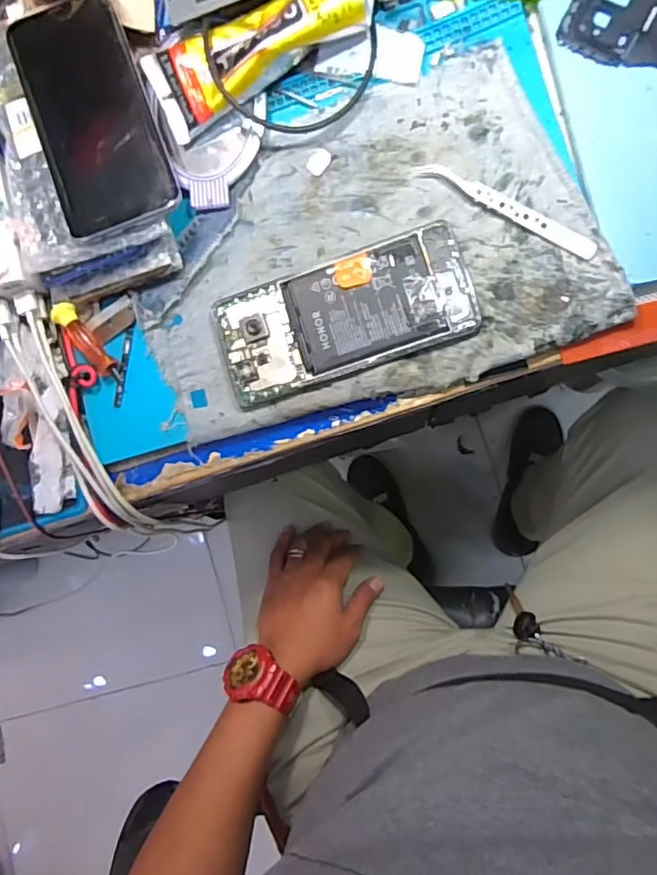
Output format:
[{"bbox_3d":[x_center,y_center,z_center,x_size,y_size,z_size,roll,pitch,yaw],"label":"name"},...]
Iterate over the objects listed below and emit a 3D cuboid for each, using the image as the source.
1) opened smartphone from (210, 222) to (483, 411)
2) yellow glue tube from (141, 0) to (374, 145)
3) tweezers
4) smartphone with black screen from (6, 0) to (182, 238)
[{"bbox_3d":[0.009,-0.078,0.362,0.162,0.009,0.075,-18,84,7],"label":"opened smartphone"},{"bbox_3d":[-0.044,-0.244,0.356,0.143,0.032,0.052,-21,84,6],"label":"yellow glue tube"},{"bbox_3d":[0.108,-0.142,0.351,0.120,0.007,0.010,33,91,9],"label":"tweezers"},{"bbox_3d":[-0.150,-0.206,0.360,0.071,0.011,0.160,-21,79,1],"label":"smartphone with black screen"}]

